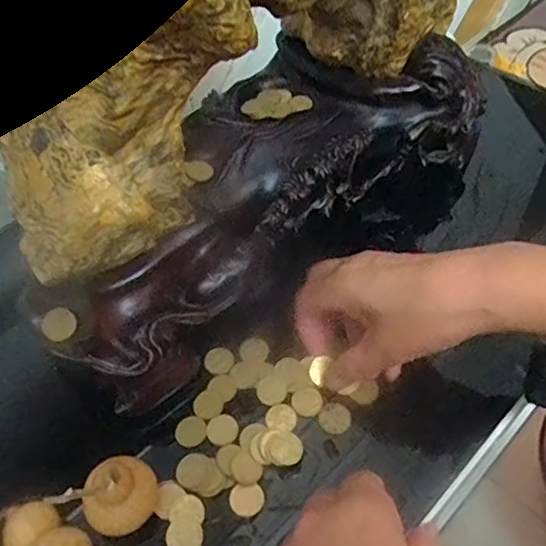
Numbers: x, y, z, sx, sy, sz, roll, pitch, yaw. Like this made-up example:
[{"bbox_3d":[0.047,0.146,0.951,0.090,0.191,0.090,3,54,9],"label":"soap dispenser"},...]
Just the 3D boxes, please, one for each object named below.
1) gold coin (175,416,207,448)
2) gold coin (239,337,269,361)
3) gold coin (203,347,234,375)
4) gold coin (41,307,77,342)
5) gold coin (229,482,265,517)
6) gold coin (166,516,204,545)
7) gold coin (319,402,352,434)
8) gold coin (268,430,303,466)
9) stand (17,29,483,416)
[{"bbox_3d":[-0.051,0.099,0.360,0.019,0.004,0.018,0,51,0],"label":"gold coin"},{"bbox_3d":[-0.013,0.052,0.397,0.019,0.004,0.017,2,51,3],"label":"gold coin"},{"bbox_3d":[-0.037,0.060,0.394,0.019,0.005,0.022,-26,55,-19],"label":"gold coin"},{"bbox_3d":[-0.134,0.032,0.359,0.020,0.004,0.024,-26,60,-12],"label":"gold coin"},{"bbox_3d":[-0.015,0.132,0.335,0.019,0.004,0.019,0,65,0],"label":"gold coin"},{"bbox_3d":[-0.049,0.147,0.321,0.020,0.004,0.020,1,58,-2],"label":"gold coin"},{"bbox_3d":[0.039,0.091,0.360,0.020,0.004,0.020,-7,51,9],"label":"gold coin"},{"bbox_3d":[0.008,0.105,0.345,0.019,0.004,0.022,-28,56,-20],"label":"gold coin"},{"bbox_3d":[-0.009,-0.063,0.425,0.357,0.091,0.178,-37,60,-25],"label":"stand"}]

